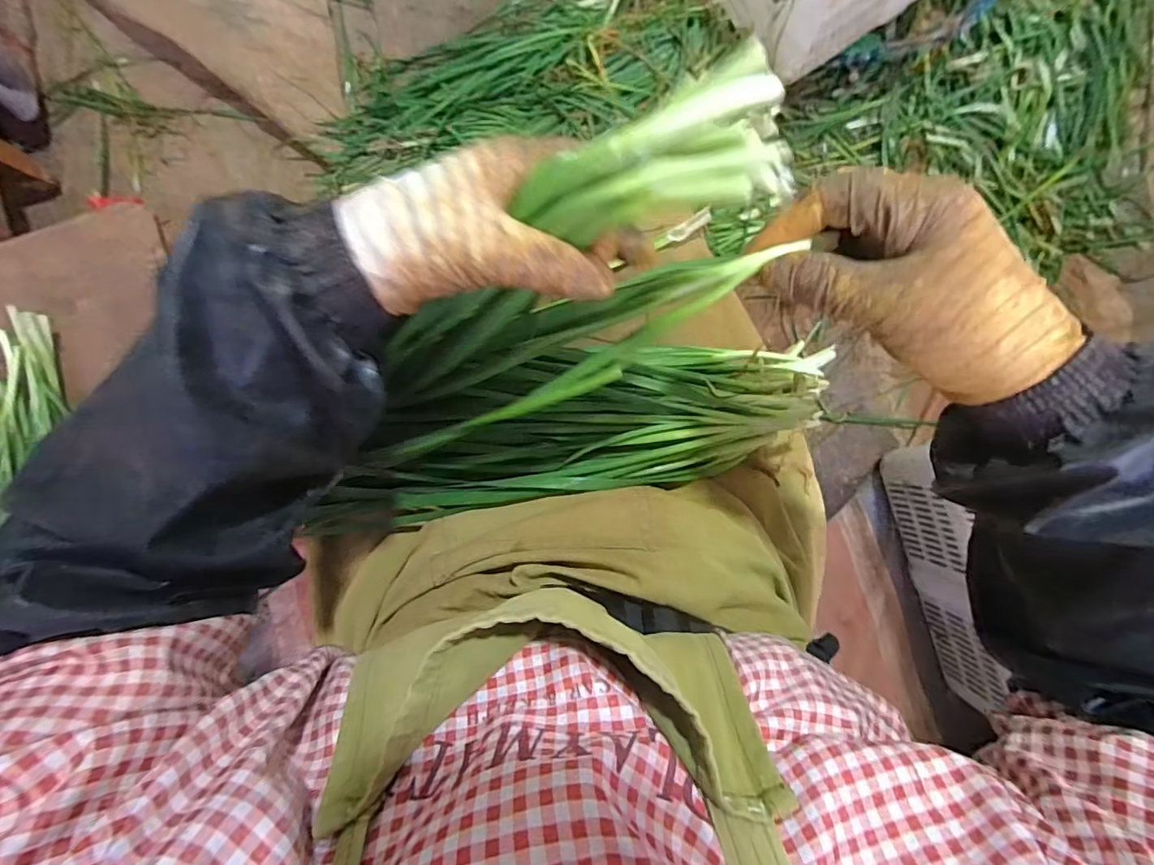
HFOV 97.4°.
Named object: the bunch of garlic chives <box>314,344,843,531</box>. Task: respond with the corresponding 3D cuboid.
[{"bbox_3d":[0.006,-0.005,0.382,0.388,0.069,0.104,-9,88,-1],"label":"bunch of garlic chives"}]

